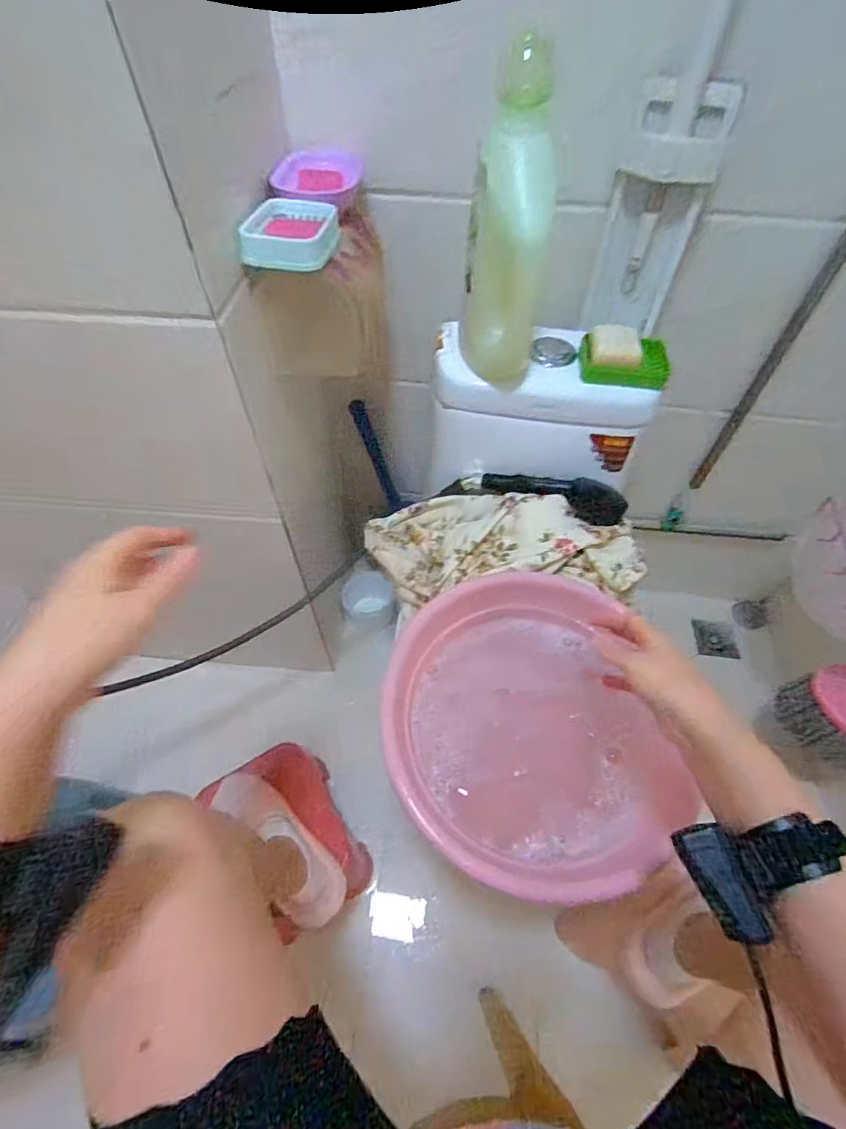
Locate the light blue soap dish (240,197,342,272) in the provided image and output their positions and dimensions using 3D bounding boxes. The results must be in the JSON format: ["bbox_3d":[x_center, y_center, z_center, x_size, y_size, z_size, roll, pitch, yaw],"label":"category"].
[{"bbox_3d":[-0.143,-0.354,0.534,0.091,0.036,0.088,3,54,1],"label":"light blue soap dish"}]

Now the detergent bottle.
[{"bbox_3d":[0.097,-0.360,0.559,0.096,0.299,0.093,4,54,1],"label":"detergent bottle"}]

